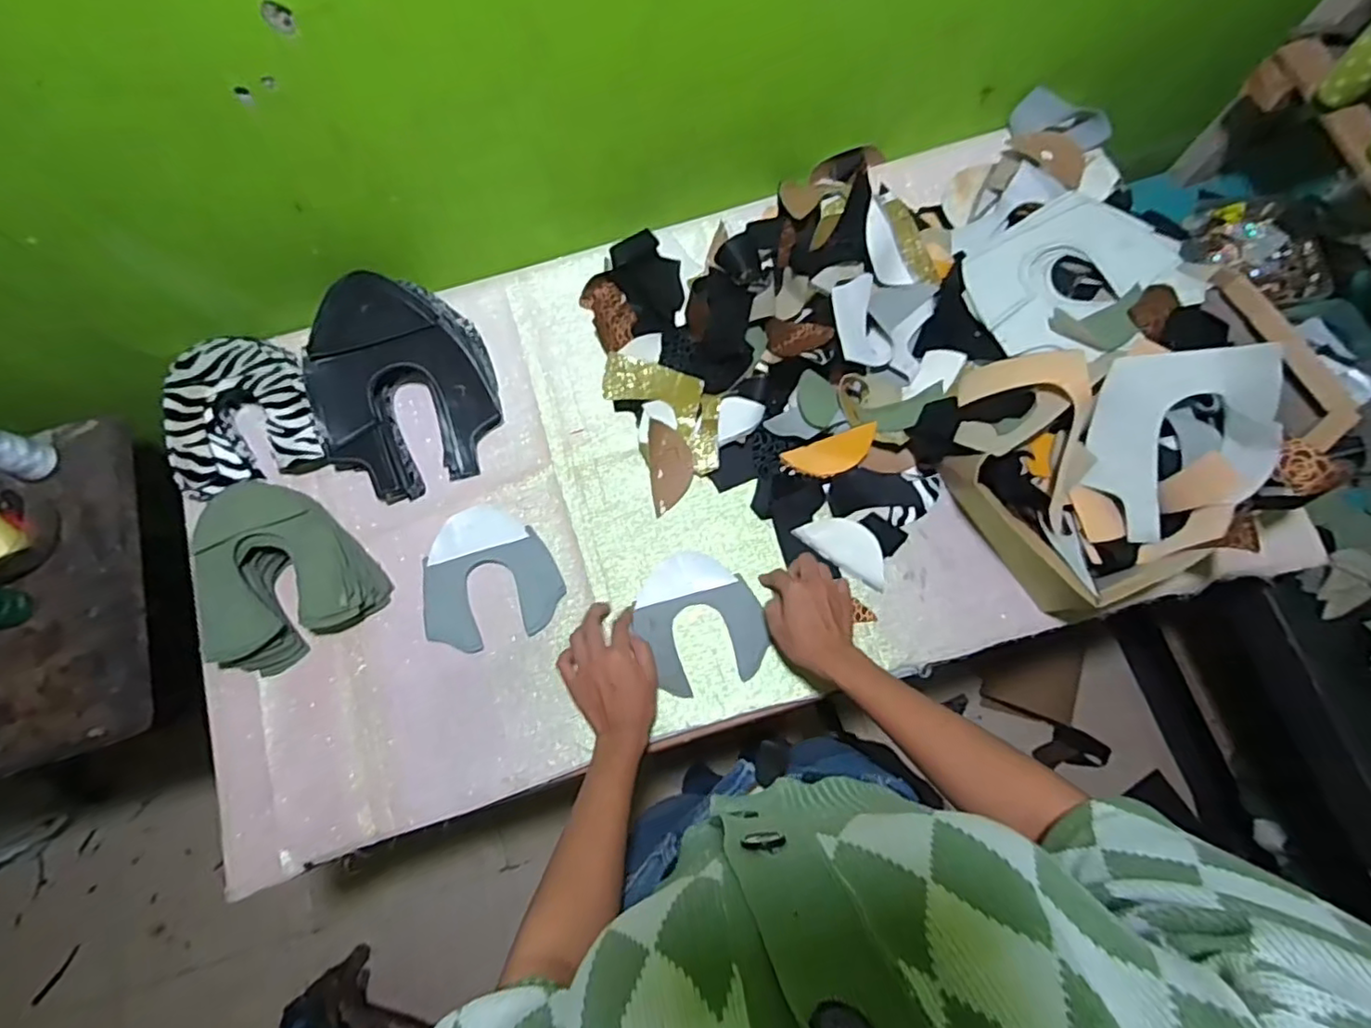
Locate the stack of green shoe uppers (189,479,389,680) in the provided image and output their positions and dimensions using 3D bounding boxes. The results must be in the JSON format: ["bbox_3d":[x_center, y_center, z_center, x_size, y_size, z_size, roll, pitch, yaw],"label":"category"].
[{"bbox_3d":[-0.449,0.069,0.676,0.184,0.071,0.177,-35,78,-7],"label":"stack of green shoe uppers"}]

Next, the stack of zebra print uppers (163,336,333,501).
[{"bbox_3d":[-0.511,-0.122,0.714,0.164,0.064,0.183,-22,77,-4],"label":"stack of zebra print uppers"}]

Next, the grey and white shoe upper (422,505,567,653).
[{"bbox_3d":[-0.220,0.067,0.699,0.151,0.009,0.148,-15,84,-4],"label":"grey and white shoe upper"}]

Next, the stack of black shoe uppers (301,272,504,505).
[{"bbox_3d":[-0.326,-0.150,0.707,0.196,0.097,0.234,-21,76,-4],"label":"stack of black shoe uppers"}]

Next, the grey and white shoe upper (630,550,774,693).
[{"bbox_3d":[0.017,0.114,0.693,0.126,0.009,0.147,-14,76,-2],"label":"grey and white shoe upper"}]

